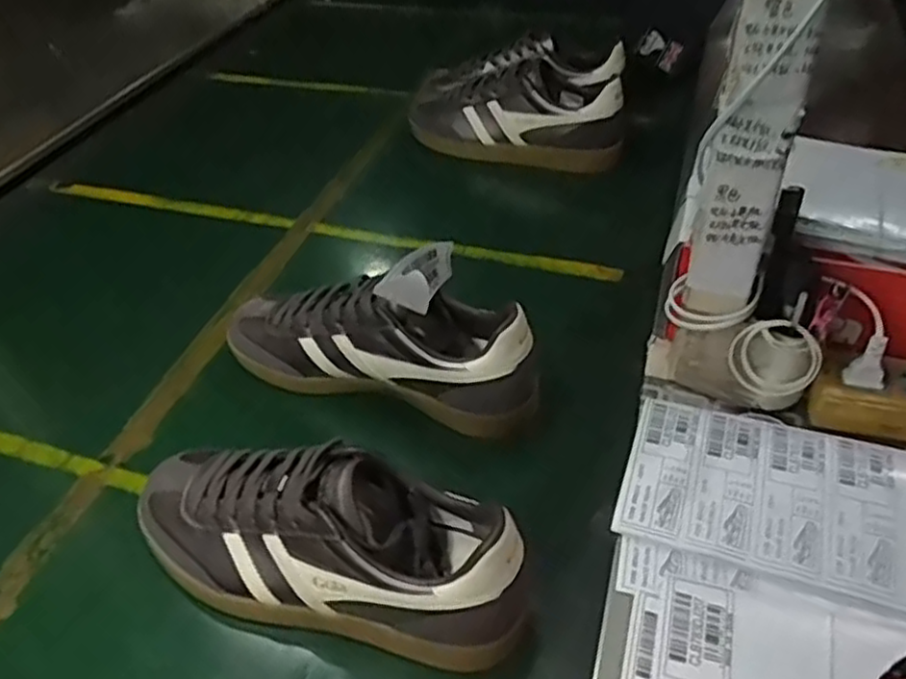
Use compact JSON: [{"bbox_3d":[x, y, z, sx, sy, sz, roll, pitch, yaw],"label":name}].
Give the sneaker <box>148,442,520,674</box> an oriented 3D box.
[{"bbox_3d":[-0.082,0.120,0.440,0.258,0.096,0.080,12,44,16],"label":"sneaker"}]

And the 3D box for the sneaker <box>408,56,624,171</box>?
[{"bbox_3d":[0.073,-0.281,0.876,0.277,0.094,0.110,14,45,22],"label":"sneaker"}]

